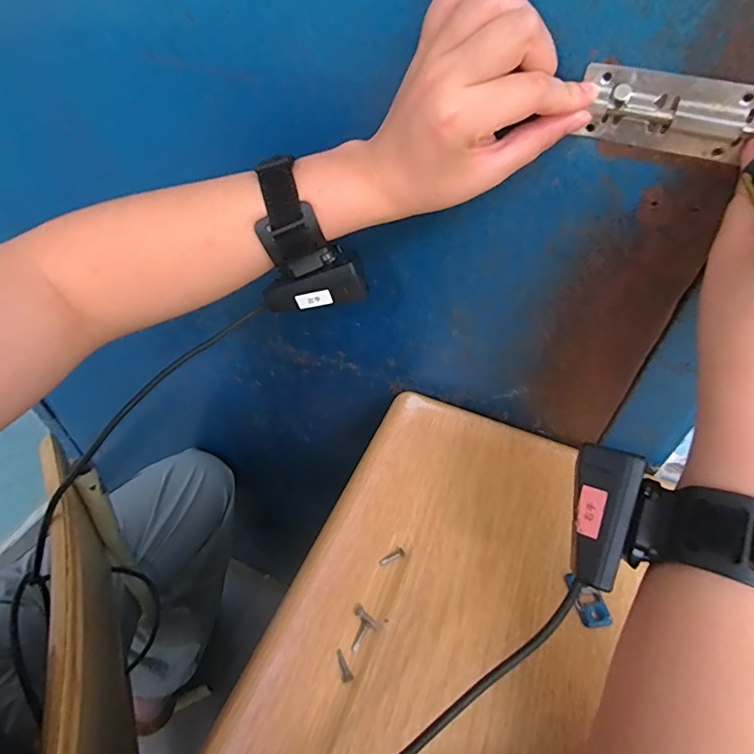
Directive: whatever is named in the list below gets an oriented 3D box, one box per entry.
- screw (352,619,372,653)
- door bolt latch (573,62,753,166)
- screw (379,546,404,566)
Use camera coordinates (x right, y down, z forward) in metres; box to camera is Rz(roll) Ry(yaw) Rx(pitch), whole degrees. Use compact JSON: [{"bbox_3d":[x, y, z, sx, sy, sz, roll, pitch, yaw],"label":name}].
[{"bbox_3d":[-0.010,0.161,0.292,0.006,0.004,0.019,18,50,16],"label":"screw"},{"bbox_3d":[0.145,-0.128,0.231,0.085,0.033,0.021,20,51,15],"label":"door bolt latch"},{"bbox_3d":[0.011,0.125,0.326,0.019,0.004,0.007,-28,53,-23],"label":"screw"}]

